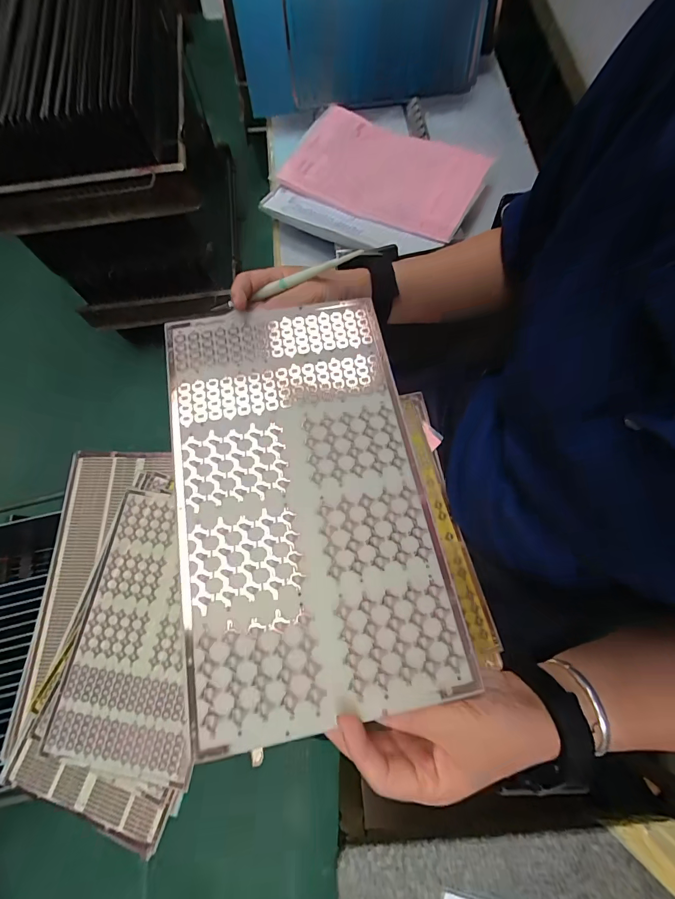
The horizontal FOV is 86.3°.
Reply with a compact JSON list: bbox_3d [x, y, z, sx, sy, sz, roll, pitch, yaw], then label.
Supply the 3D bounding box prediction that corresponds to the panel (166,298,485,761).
[{"bbox_3d":[-0.027,0.023,0.273,0.182,0.006,0.309,-10,71,-6],"label":"panel"}]

